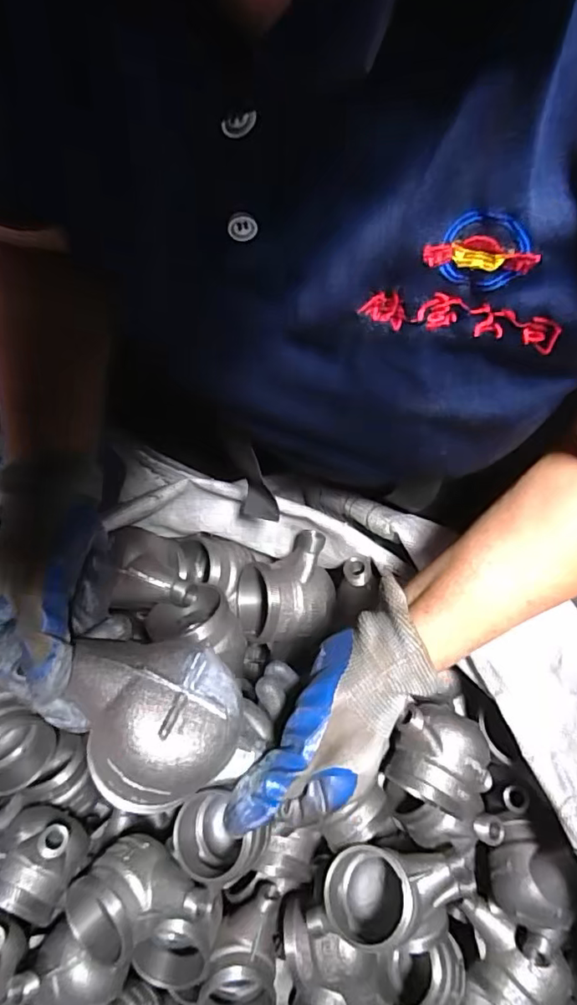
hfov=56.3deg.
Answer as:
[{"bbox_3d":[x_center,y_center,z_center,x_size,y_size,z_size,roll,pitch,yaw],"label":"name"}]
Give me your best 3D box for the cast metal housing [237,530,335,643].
[{"bbox_3d":[-0.005,0.089,0.528,0.095,0.071,0.087,-2,63,3],"label":"cast metal housing"}]

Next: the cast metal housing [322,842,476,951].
[{"bbox_3d":[0.104,0.364,0.518,0.138,0.078,0.084,-23,64,-8],"label":"cast metal housing"}]

